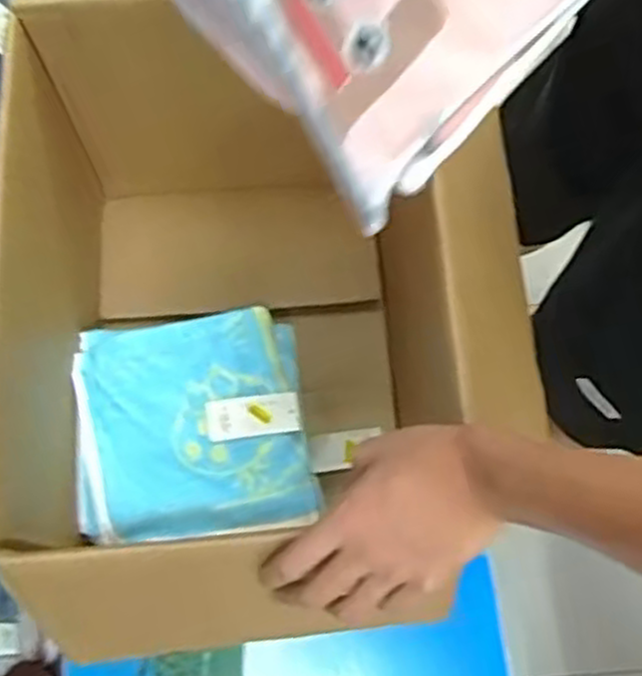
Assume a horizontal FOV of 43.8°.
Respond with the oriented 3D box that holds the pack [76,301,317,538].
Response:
[{"bbox_3d":[-0.117,0.077,0.709,0.199,0.050,0.193,-6,73,-4],"label":"pack"}]

